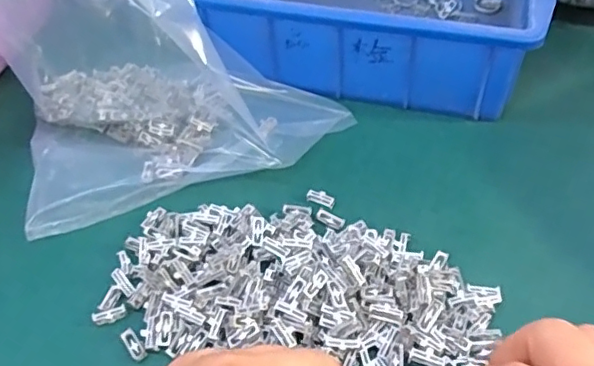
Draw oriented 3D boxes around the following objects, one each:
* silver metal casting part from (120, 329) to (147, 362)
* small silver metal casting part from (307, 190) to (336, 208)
[{"bbox_3d":[-0.080,0.077,0.273,0.007,0.004,0.018,-31,54,-23],"label":"silver metal casting part"},{"bbox_3d":[0.014,0.009,0.334,0.016,0.004,0.007,16,51,16],"label":"small silver metal casting part"}]

